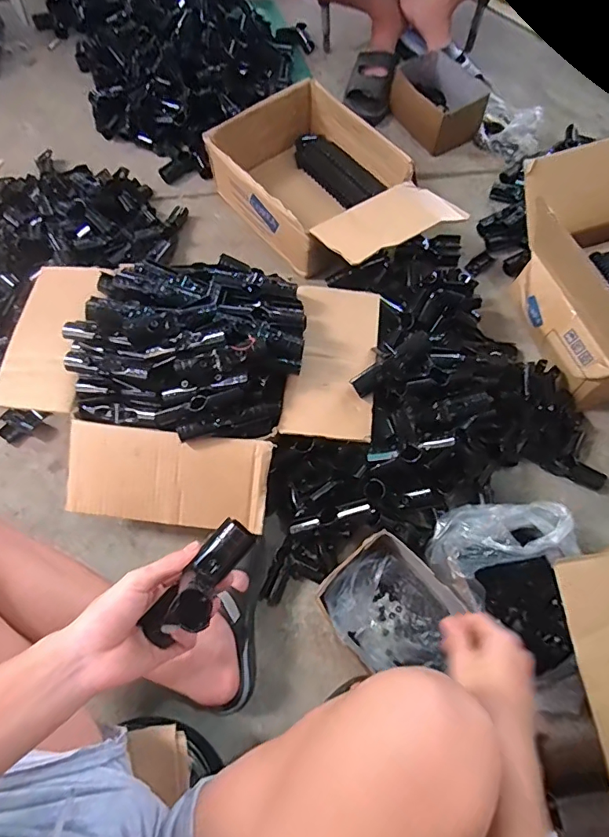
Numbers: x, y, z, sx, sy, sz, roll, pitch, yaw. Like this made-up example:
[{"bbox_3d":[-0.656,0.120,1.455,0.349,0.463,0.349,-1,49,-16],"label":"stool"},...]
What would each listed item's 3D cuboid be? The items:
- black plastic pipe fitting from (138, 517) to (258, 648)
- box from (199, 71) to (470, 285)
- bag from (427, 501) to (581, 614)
[{"bbox_3d":[-0.091,0.149,0.424,0.053,0.062,0.124,37,73,15],"label":"black plastic pipe fitting"},{"bbox_3d":[0.059,-0.452,0.966,0.305,0.184,0.481,-40,73,-14],"label":"box"},{"bbox_3d":[0.273,0.177,0.692,0.194,0.111,0.128,-27,70,-10],"label":"bag"}]

